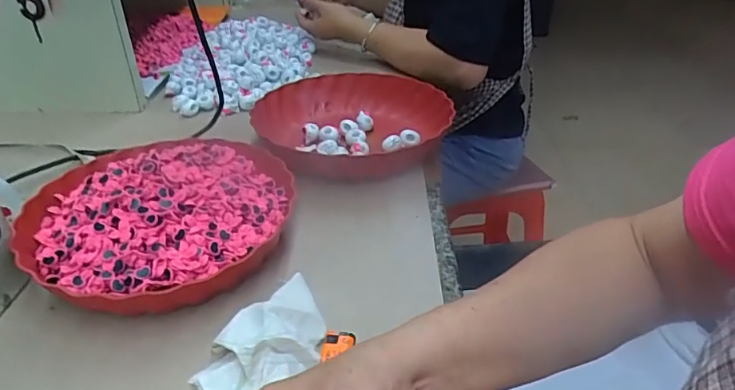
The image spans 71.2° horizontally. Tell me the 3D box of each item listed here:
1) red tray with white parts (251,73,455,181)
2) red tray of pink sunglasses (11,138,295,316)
[{"bbox_3d":[-0.015,-0.087,0.644,0.225,0.057,0.256,-8,34,-13],"label":"red tray with white parts"},{"bbox_3d":[-0.189,0.014,0.482,0.236,0.071,0.251,-10,34,-16],"label":"red tray of pink sunglasses"}]

